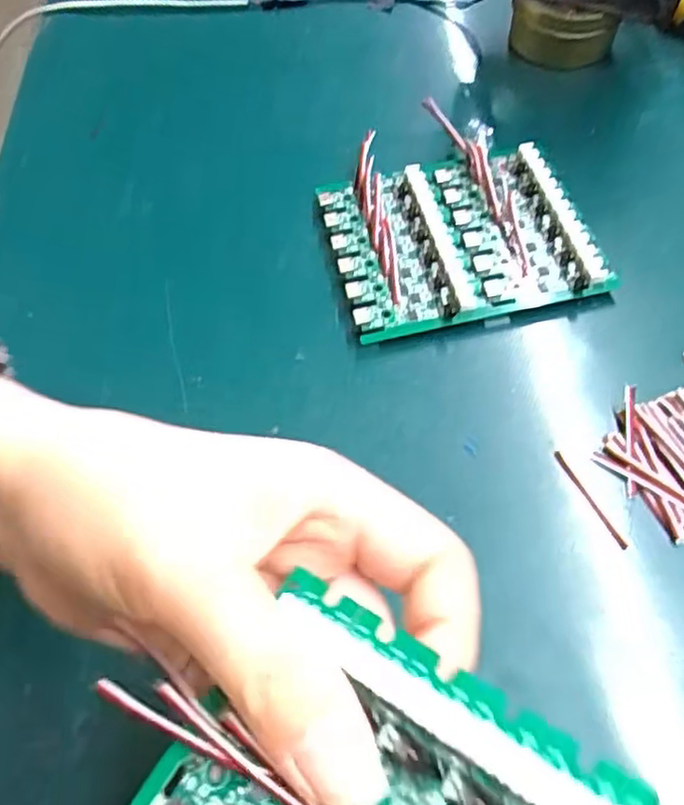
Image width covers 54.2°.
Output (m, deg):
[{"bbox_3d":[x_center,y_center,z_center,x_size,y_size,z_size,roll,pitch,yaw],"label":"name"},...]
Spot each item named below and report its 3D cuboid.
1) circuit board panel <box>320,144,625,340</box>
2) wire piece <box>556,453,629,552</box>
[{"bbox_3d":[0.056,-0.081,0.329,0.118,0.011,0.097,-14,60,-3],"label":"circuit board panel"},{"bbox_3d":[0.099,0.038,0.268,0.004,0.004,0.046,-22,61,-10],"label":"wire piece"}]

